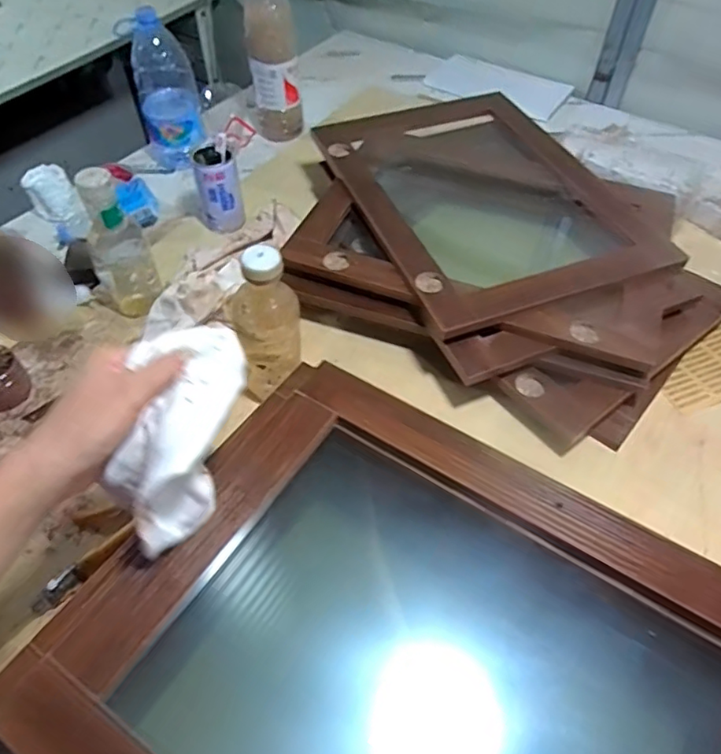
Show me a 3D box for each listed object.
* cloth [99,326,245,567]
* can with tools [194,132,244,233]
[{"bbox_3d":[-0.128,0.044,0.403,0.080,0.092,0.142,13,53,10],"label":"cloth"},{"bbox_3d":[-0.216,-0.288,0.858,0.067,0.117,0.060,1,52,1],"label":"can with tools"}]

